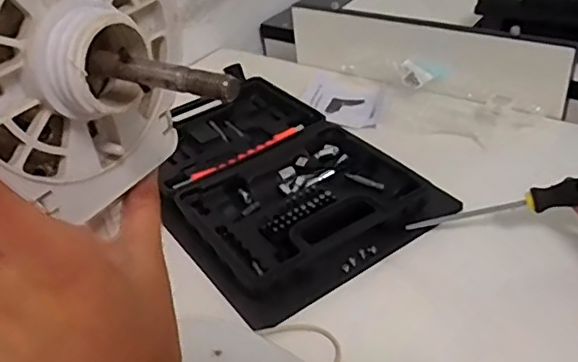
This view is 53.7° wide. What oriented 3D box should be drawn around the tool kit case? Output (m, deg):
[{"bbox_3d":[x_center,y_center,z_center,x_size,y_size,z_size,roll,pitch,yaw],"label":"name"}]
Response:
[{"bbox_3d":[-0.029,-0.016,0.635,0.238,0.039,0.347,-28,41,-24],"label":"tool kit case"}]

